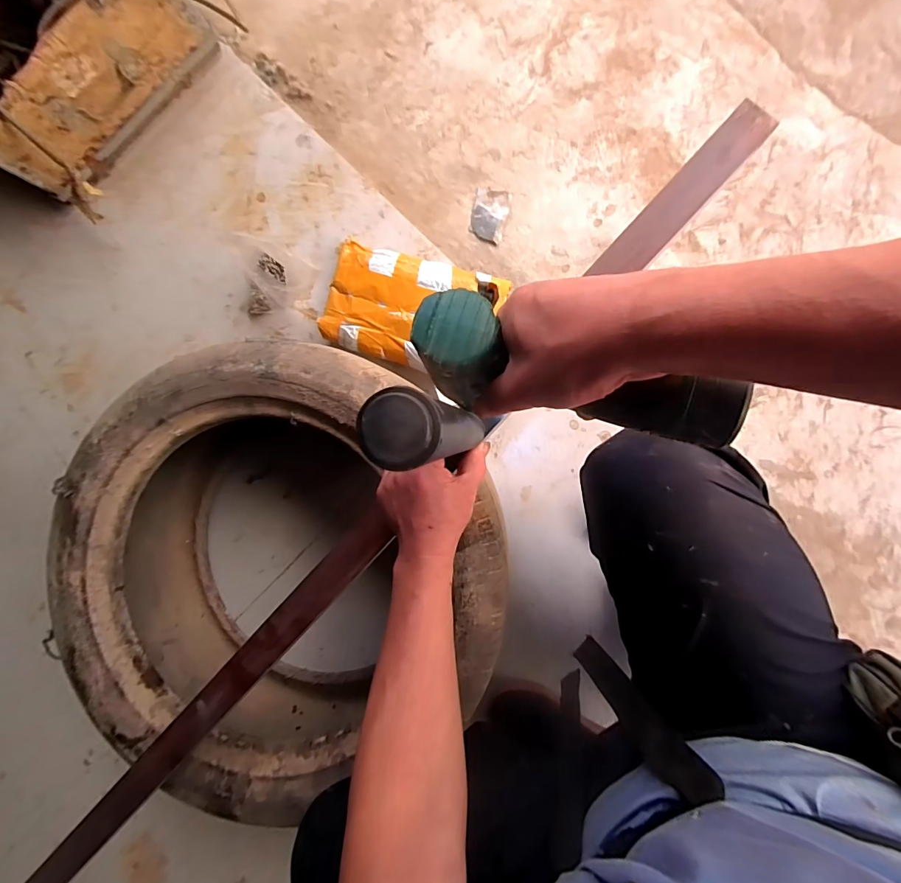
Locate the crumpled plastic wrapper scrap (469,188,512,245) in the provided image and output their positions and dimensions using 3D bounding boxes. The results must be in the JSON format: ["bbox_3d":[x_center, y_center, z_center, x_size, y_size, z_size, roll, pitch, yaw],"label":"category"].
[{"bbox_3d":[0.075,-0.433,0.799,0.067,0.014,0.104,12,93,8],"label":"crumpled plastic wrapper scrap"}]

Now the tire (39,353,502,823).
[{"bbox_3d":[-0.255,0.168,0.627,0.598,0.241,0.528,-37,86,7],"label":"tire"}]

